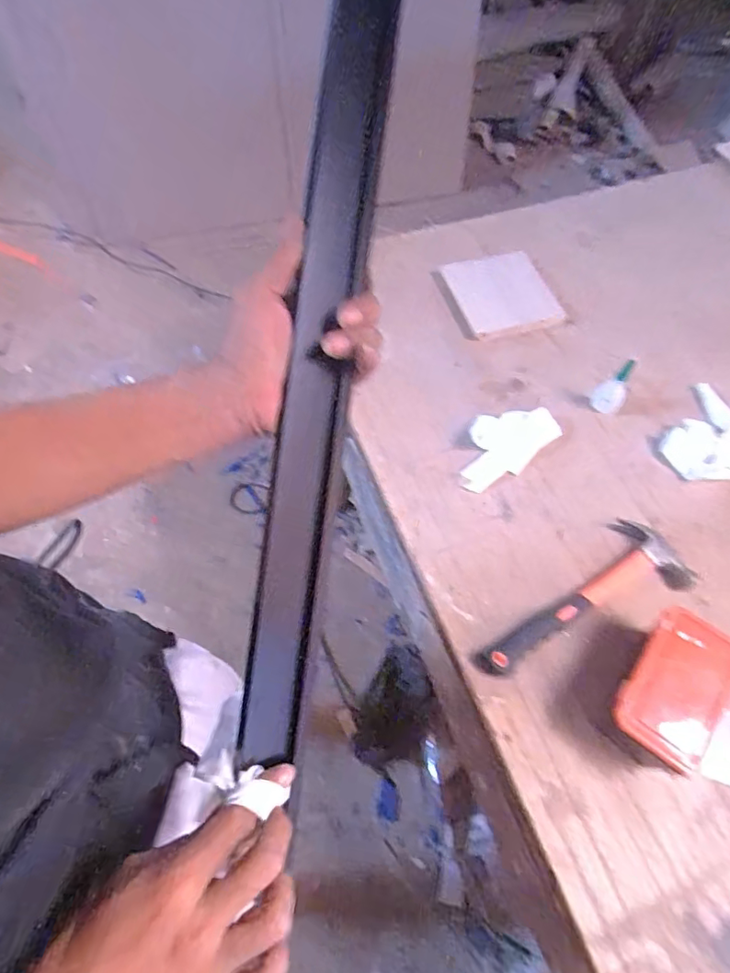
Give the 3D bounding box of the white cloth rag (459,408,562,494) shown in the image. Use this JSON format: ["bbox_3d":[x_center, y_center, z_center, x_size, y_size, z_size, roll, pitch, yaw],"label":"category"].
[{"bbox_3d":[0.181,-0.058,0.700,0.157,0.013,0.086,-37,69,-21],"label":"white cloth rag"}]

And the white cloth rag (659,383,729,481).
[{"bbox_3d":[0.447,-0.075,0.710,0.112,0.028,0.147,-7,61,-7],"label":"white cloth rag"}]

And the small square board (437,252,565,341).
[{"bbox_3d":[0.214,-0.305,0.828,0.143,0.021,0.165,-19,63,-14],"label":"small square board"}]

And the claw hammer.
[{"bbox_3d":[0.237,0.128,0.586,0.260,0.024,0.096,-26,65,-17],"label":"claw hammer"}]

